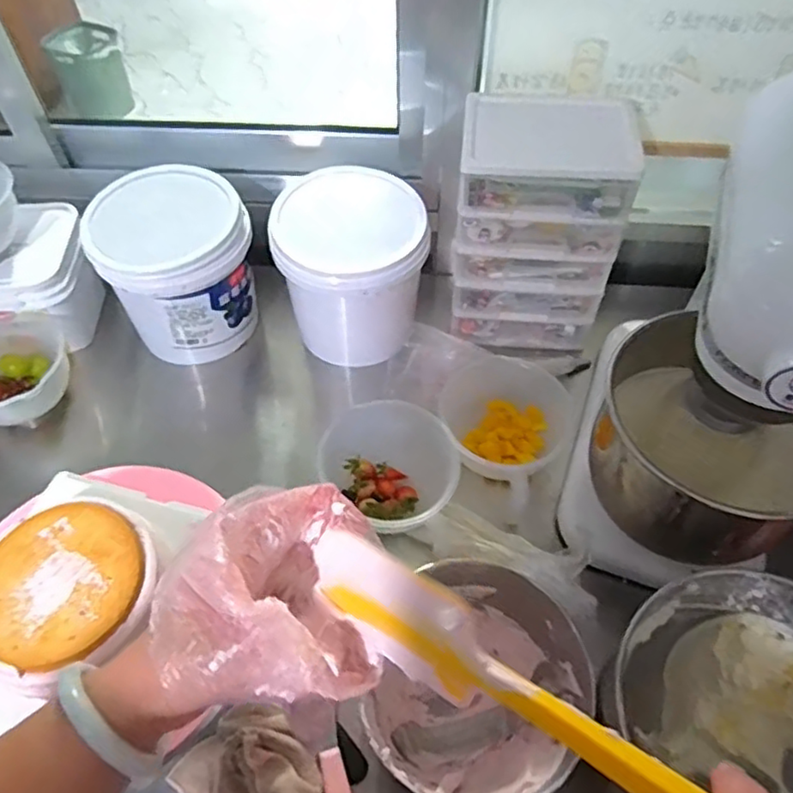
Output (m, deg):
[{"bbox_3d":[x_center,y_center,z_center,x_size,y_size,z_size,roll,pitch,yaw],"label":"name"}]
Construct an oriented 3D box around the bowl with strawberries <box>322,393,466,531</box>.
[{"bbox_3d":[-0.005,0.089,0.754,0.143,0.075,0.159,-36,62,-22],"label":"bowl with strawberries"}]

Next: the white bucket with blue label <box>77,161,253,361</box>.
[{"bbox_3d":[-0.296,-0.174,0.880,0.185,0.207,0.185,0,55,0],"label":"white bucket with blue label"}]

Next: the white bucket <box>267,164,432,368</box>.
[{"bbox_3d":[-0.057,-0.185,0.899,0.192,0.205,0.199,0,55,0],"label":"white bucket"}]

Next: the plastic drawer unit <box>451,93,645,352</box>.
[{"bbox_3d":[0.175,-0.217,0.842,0.196,0.292,0.139,3,55,3],"label":"plastic drawer unit"}]

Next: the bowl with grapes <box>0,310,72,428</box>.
[{"bbox_3d":[-0.506,-0.032,0.833,0.157,0.067,0.150,0,55,0],"label":"bowl with grapes"}]

